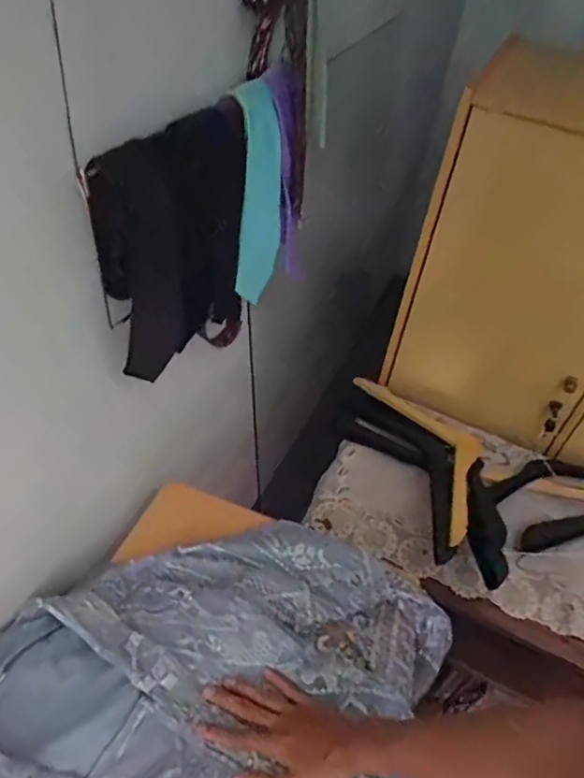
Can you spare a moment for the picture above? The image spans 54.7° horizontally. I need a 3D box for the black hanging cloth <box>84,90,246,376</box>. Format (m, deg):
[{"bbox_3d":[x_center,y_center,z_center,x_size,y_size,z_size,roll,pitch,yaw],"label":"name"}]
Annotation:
[{"bbox_3d":[-0.127,-0.161,0.641,0.067,0.242,0.220,21,48,14],"label":"black hanging cloth"}]

